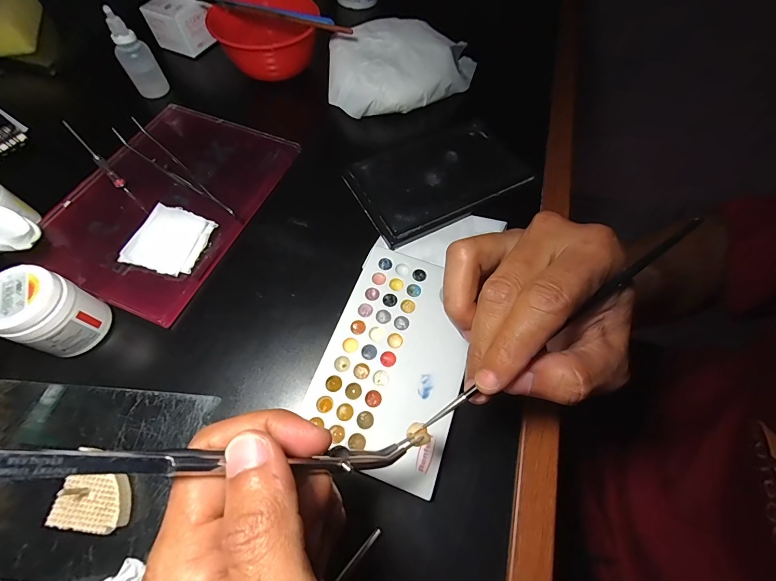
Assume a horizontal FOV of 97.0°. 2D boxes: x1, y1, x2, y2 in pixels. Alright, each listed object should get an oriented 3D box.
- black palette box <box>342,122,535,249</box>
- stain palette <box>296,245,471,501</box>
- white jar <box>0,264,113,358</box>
[{"bbox_3d":[0.044,-0.106,0.314,0.148,0.018,0.098,-26,67,-15],"label":"black palette box"},{"bbox_3d":[0.006,0.042,0.235,0.092,0.005,0.147,18,65,10],"label":"stain palette"},{"bbox_3d":[-0.217,0.014,0.220,0.041,0.047,0.042,1,63,-3],"label":"white jar"}]

